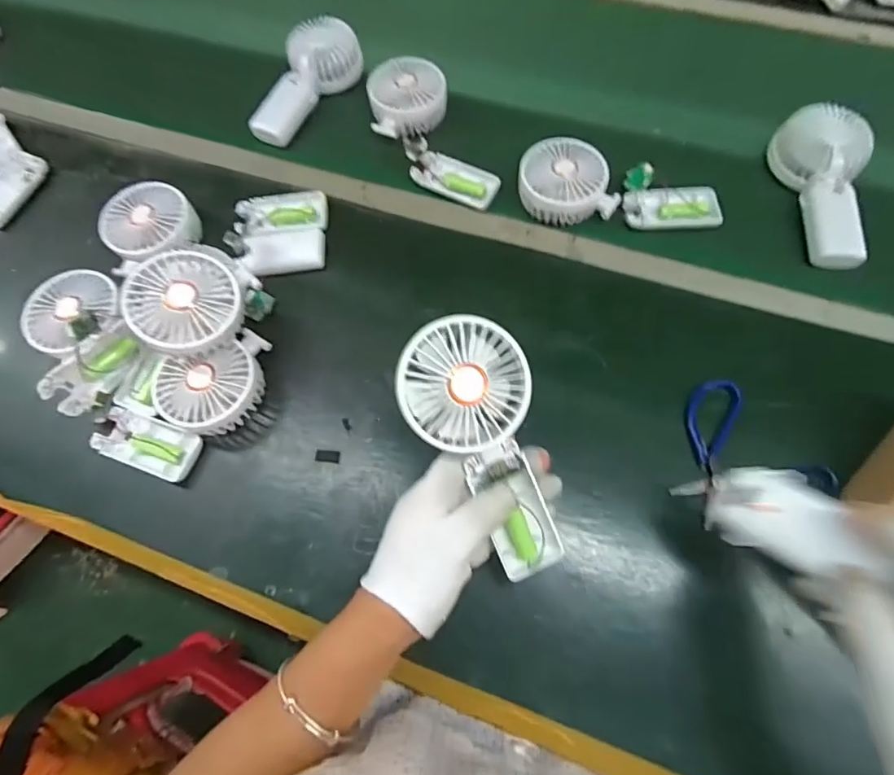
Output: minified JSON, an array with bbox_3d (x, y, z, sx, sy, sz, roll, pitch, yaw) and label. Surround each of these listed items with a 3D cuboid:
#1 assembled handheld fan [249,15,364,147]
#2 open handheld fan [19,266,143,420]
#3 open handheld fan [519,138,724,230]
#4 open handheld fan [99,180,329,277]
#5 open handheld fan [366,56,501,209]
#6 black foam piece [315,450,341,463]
[{"bbox_3d":[-0.167,-0.369,0.595,0.081,0.047,0.172,19,68,10],"label":"assembled handheld fan"},{"bbox_3d":[-0.347,-0.051,0.468,0.086,0.053,0.130,-29,69,-10],"label":"open handheld fan"},{"bbox_3d":[0.180,-0.205,0.516,0.205,0.039,0.081,11,67,6],"label":"open handheld fan"},{"bbox_3d":[-0.240,-0.167,0.519,0.221,0.046,0.097,-3,66,1],"label":"open handheld fan"},{"bbox_3d":[-0.017,-0.286,0.559,0.088,0.036,0.208,-28,82,-10],"label":"open handheld fan"},{"bbox_3d":[-0.109,0.062,0.447,0.023,0.004,0.012,7,67,5],"label":"black foam piece"}]

